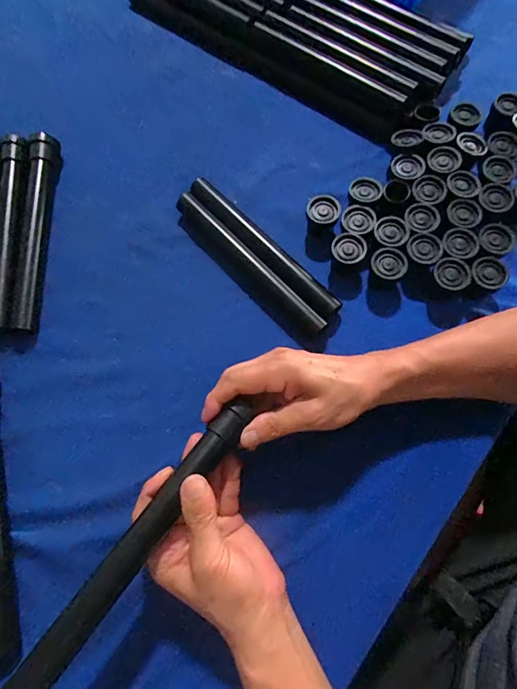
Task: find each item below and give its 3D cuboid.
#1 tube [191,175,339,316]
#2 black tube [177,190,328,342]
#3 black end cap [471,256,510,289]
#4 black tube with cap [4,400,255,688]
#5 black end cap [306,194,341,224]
[{"bbox_3d":[0.003,-0.107,0.431,0.025,0.019,0.215,-42,74,-11],"label":"tube"},{"bbox_3d":[-0.012,-0.089,0.428,0.021,0.020,0.220,-42,74,-11],"label":"black tube"},{"bbox_3d":[0.228,-0.068,0.395,0.032,0.023,0.036,40,78,14],"label":"black end cap"},{"bbox_3d":[-0.086,0.144,0.290,0.025,0.029,0.243,35,71,11],"label":"black tube with cap"},{"bbox_3d":[0.070,-0.141,0.433,0.035,0.034,0.031,15,73,8],"label":"black end cap"}]

